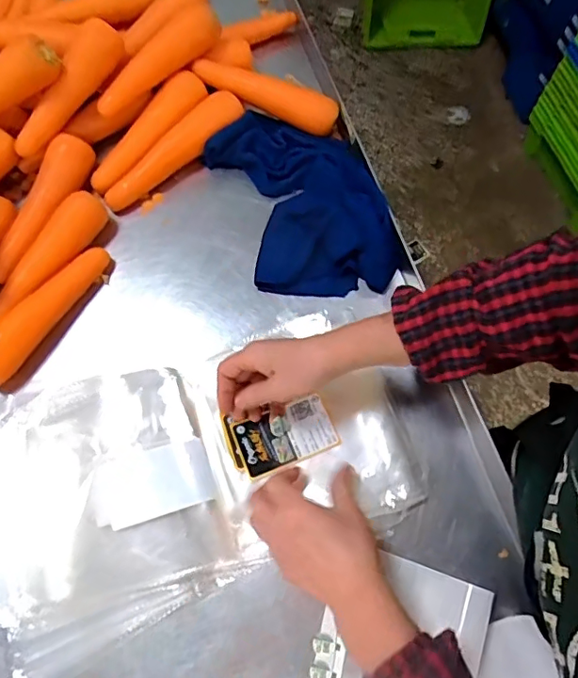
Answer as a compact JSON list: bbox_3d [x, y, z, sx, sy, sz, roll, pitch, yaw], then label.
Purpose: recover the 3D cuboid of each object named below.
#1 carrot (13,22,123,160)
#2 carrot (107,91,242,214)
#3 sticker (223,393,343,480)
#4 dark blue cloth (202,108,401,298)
[{"bbox_3d":[-0.262,-0.291,0.624,0.037,0.039,0.181,38,92,11],"label":"carrot"},{"bbox_3d":[-0.139,-0.231,0.652,0.039,0.045,0.204,42,74,13],"label":"carrot"},{"bbox_3d":[-0.007,0.099,0.534,0.107,0.010,0.059,-15,74,-7],"label":"sticker"},{"bbox_3d":[0.014,-0.171,0.636,0.163,0.060,0.268,-20,71,-9],"label":"dark blue cloth"}]

